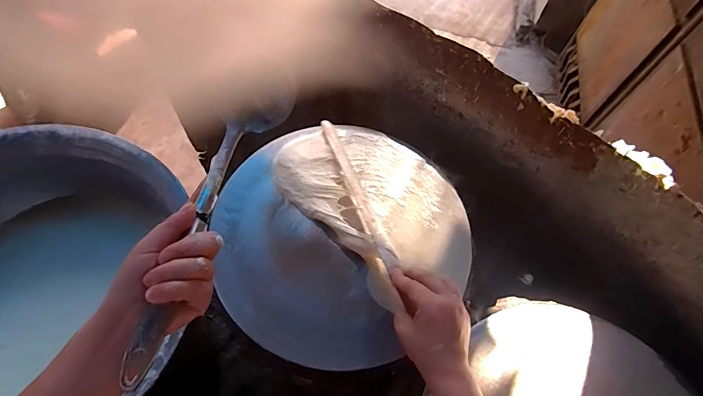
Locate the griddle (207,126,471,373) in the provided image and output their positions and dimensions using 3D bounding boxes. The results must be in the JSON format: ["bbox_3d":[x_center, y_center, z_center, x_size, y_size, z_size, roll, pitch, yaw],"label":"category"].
[{"bbox_3d":[-0.021,0.039,0.566,0.359,0.038,0.345,1,63,-2],"label":"griddle"}]

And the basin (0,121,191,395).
[{"bbox_3d":[-0.568,0.141,0.688,0.494,0.197,0.496,1,63,-2],"label":"basin"}]

